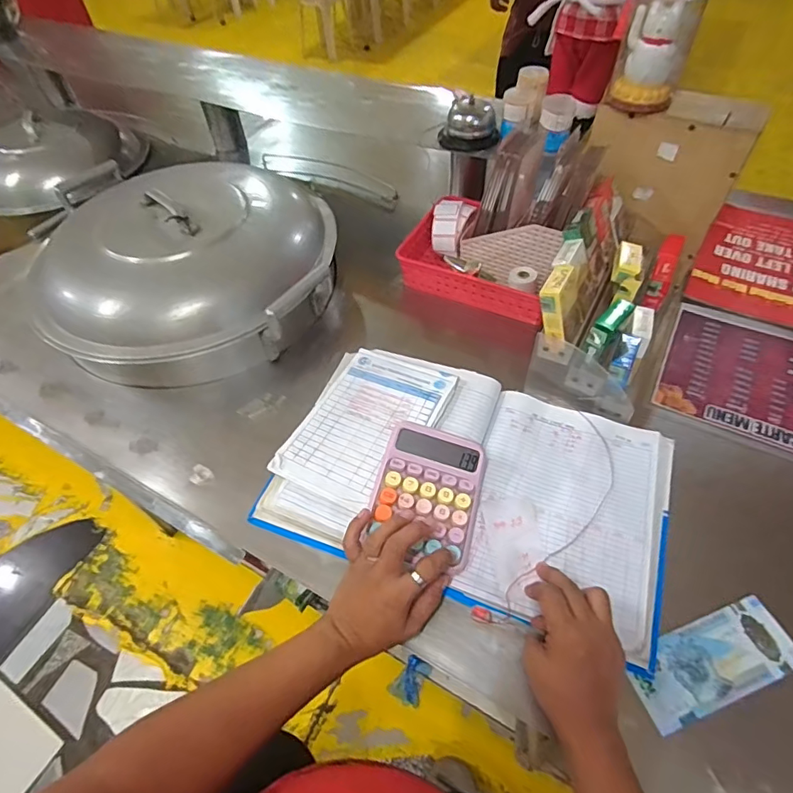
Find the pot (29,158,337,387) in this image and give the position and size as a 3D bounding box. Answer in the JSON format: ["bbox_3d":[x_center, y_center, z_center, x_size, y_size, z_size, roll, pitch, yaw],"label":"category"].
[{"bbox_3d":[-0.302,-0.203,0.754,0.403,0.147,0.378,-2,53,2],"label":"pot"}]

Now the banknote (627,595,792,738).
[{"bbox_3d":[0.293,0.244,0.452,0.157,0.006,0.066,-19,49,-9],"label":"banknote"}]

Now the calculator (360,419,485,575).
[{"bbox_3d":[0.037,0.098,0.531,0.111,0.023,0.131,17,56,1],"label":"calculator"}]

